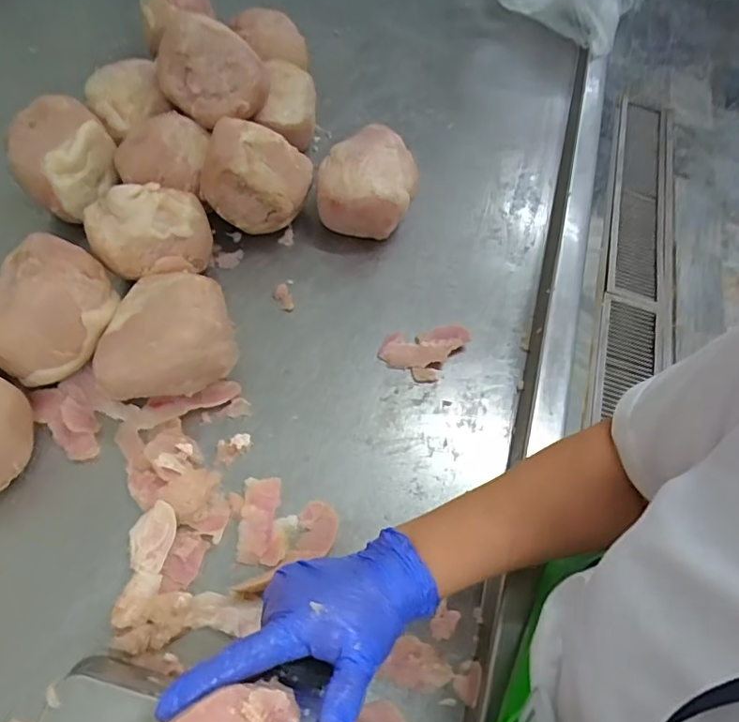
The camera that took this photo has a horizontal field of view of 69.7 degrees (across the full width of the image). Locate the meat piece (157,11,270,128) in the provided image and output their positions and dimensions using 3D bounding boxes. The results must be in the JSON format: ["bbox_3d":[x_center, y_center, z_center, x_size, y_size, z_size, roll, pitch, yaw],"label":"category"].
[{"bbox_3d":[-0.194,-0.366,0.663,0.129,0.086,0.083,19,59,4],"label":"meat piece"}]

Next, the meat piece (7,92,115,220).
[{"bbox_3d":[-0.365,-0.240,0.629,0.103,0.078,0.112,26,59,8],"label":"meat piece"}]

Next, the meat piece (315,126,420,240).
[{"bbox_3d":[-0.002,-0.242,0.710,0.128,0.083,0.141,6,58,0],"label":"meat piece"}]

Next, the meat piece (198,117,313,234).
[{"bbox_3d":[-0.137,-0.227,0.663,0.125,0.127,0.094,4,58,-1],"label":"meat piece"}]

